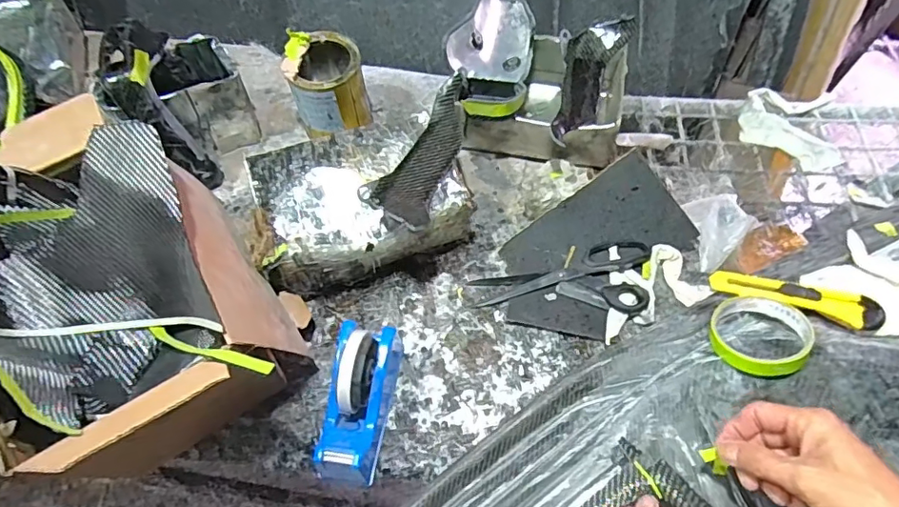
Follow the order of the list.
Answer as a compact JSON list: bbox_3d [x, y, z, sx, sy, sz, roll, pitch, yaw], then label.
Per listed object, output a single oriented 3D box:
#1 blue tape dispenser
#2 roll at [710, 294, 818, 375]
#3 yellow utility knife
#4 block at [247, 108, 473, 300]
[{"bbox_3d":[-0.095,0.150,0.564,0.058,0.107,0.164,10,59,3],"label":"blue tape dispenser"},{"bbox_3d":[0.287,0.072,0.492,0.084,0.014,0.089,-8,44,7],"label":"roll"},{"bbox_3d":[0.334,0.042,0.519,0.143,0.012,0.033,15,58,24],"label":"yellow utility knife"},{"bbox_3d":[-0.106,-0.060,0.677,0.262,0.115,0.163,-17,62,-13],"label":"block"}]

